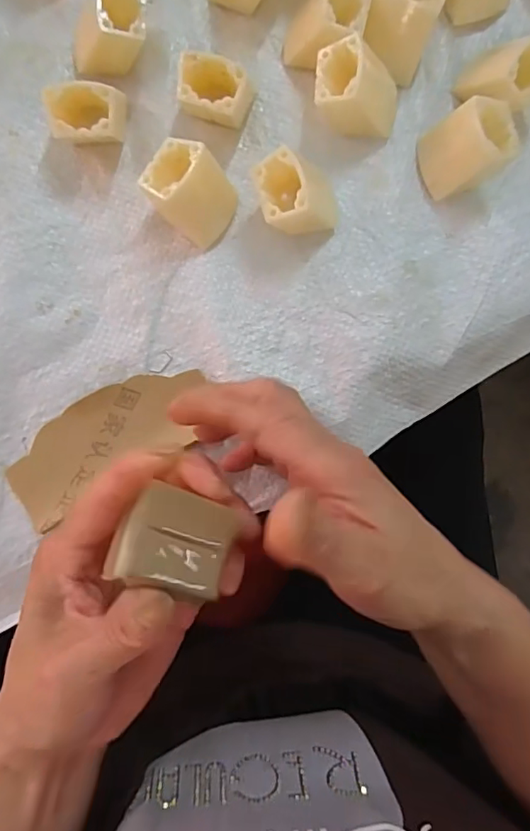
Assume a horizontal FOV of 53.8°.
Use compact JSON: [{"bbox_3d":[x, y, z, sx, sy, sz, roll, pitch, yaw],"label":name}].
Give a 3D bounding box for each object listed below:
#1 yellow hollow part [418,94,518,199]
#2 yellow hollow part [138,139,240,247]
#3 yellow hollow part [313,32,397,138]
[{"bbox_3d":[0.111,-0.145,0.285,0.043,0.030,0.038,-13,86,-4],"label":"yellow hollow part"},{"bbox_3d":[-0.040,-0.117,0.276,0.041,0.034,0.040,34,85,0],"label":"yellow hollow part"},{"bbox_3d":[0.050,-0.176,0.284,0.046,0.033,0.038,4,85,-2],"label":"yellow hollow part"}]

